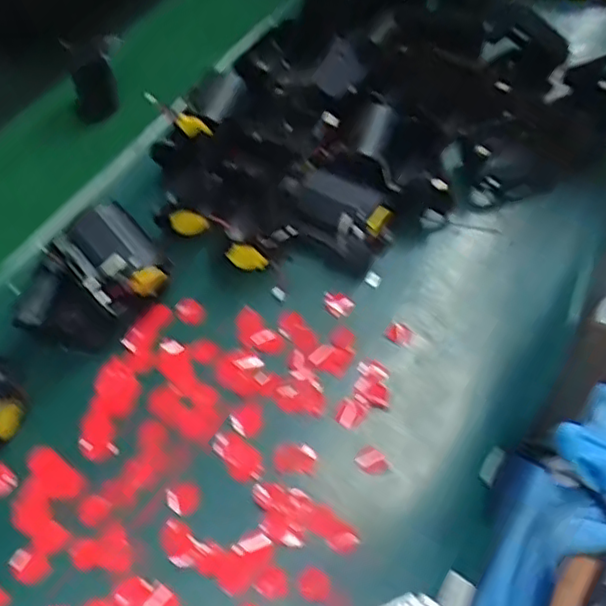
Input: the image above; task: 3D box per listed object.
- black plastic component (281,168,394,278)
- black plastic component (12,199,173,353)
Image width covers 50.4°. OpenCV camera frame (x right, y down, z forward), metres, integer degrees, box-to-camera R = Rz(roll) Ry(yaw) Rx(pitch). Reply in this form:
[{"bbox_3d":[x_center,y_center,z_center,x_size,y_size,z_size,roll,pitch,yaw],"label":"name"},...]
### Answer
[{"bbox_3d":[0.025,-0.065,0.466,0.081,0.042,0.054,36,62,24],"label":"black plastic component"},{"bbox_3d":[-0.140,-0.015,0.422,0.094,0.049,0.070,-30,59,-19],"label":"black plastic component"}]

